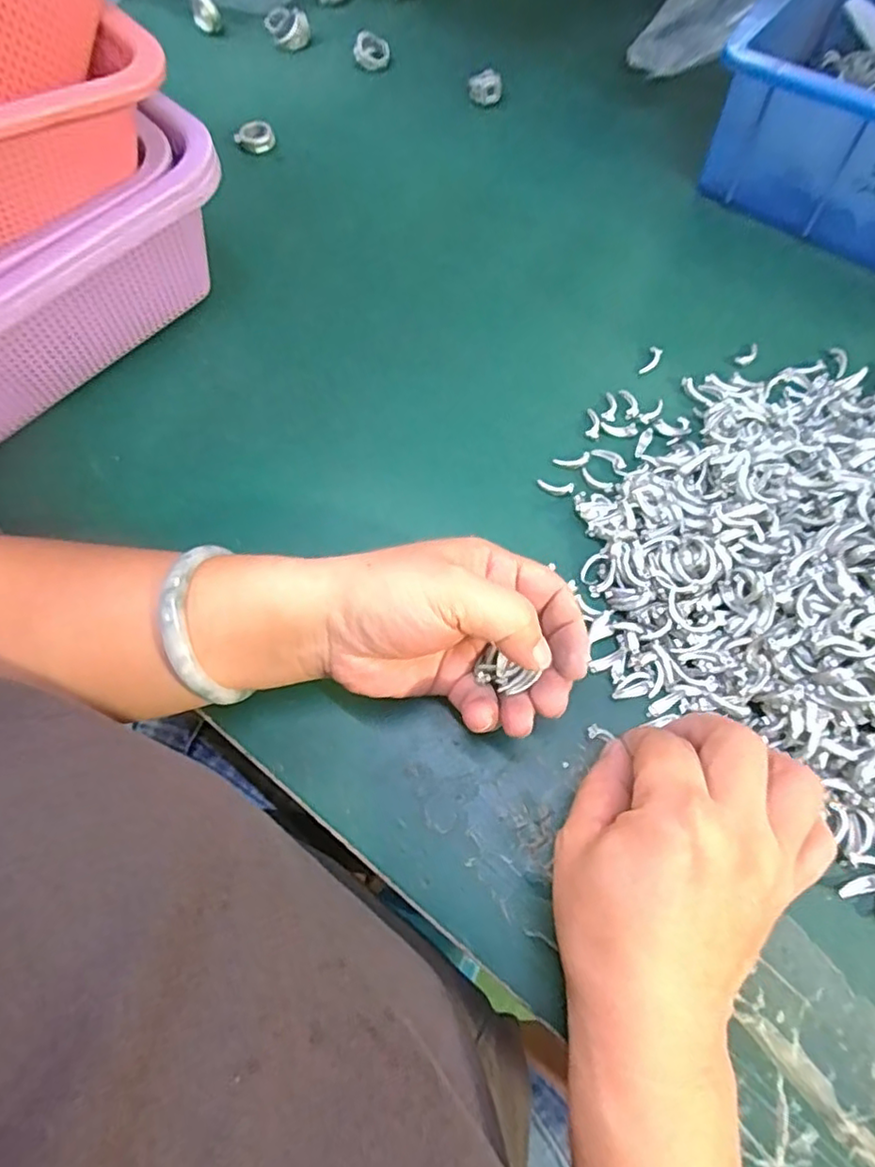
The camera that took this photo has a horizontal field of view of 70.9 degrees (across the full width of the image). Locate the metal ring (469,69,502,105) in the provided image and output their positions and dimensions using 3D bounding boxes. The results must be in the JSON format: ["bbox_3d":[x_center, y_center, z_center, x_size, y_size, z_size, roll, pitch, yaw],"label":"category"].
[{"bbox_3d":[0.037,-0.378,0.468,0.024,0.014,0.024,-1,66,2],"label":"metal ring"}]

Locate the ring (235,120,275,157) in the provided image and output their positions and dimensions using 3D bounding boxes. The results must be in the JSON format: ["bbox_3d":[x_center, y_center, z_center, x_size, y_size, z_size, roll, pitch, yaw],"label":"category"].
[{"bbox_3d":[-0.136,-0.331,0.456,0.029,0.015,0.019,-16,67,-5],"label":"ring"}]

